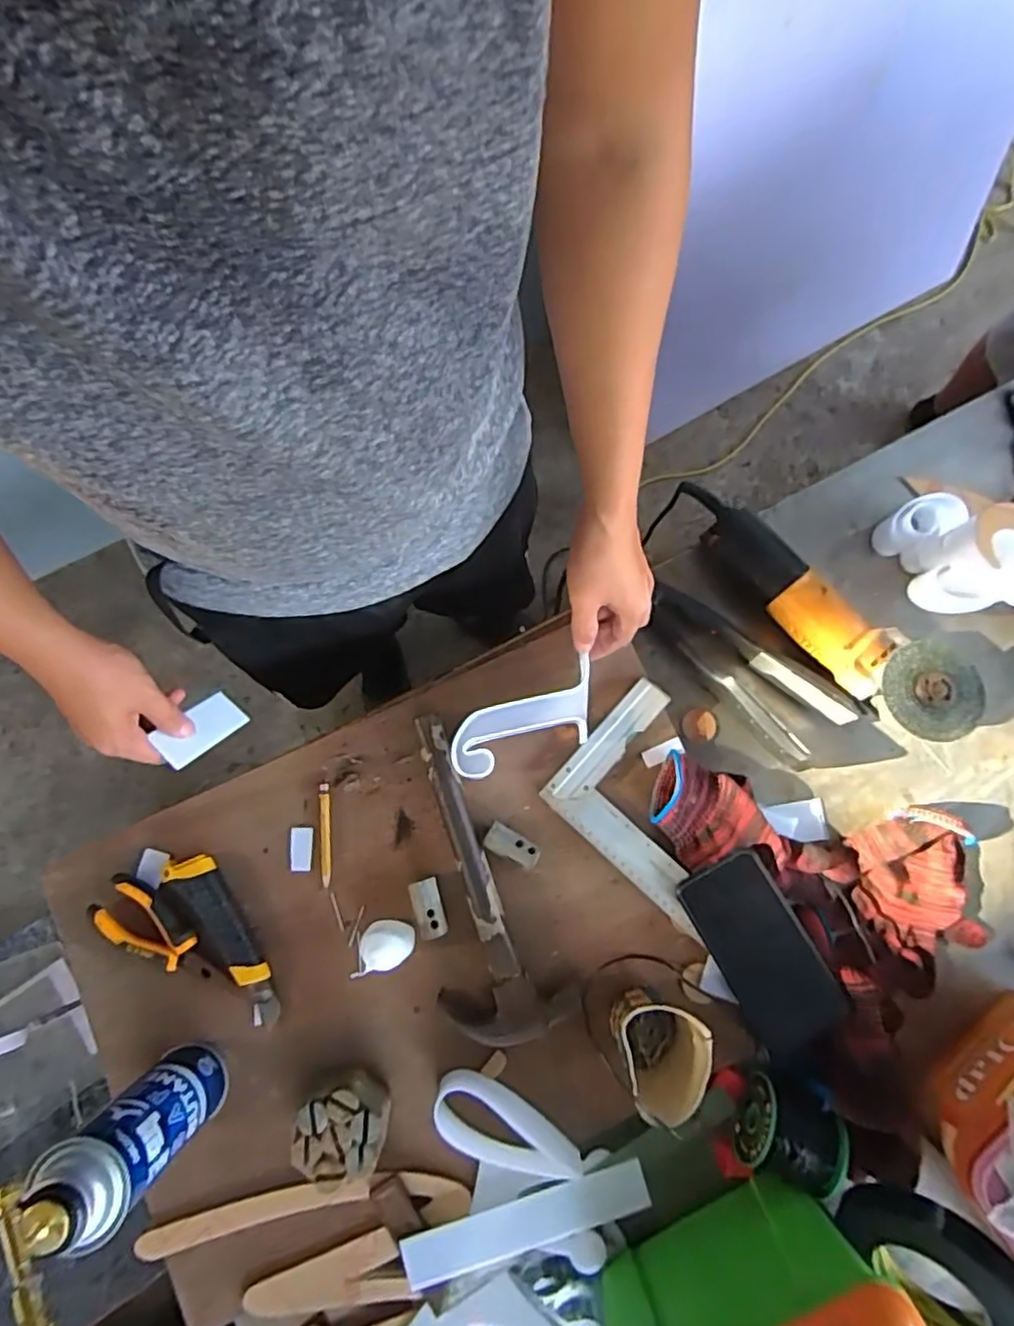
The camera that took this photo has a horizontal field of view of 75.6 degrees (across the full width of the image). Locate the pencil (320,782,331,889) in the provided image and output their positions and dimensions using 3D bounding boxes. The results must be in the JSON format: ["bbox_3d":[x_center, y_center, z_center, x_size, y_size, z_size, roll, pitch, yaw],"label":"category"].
[{"bbox_3d":[-0.170,0.160,0.611,0.010,0.004,0.092,-4,78,0],"label":"pencil"}]

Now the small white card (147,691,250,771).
[{"bbox_3d":[-0.272,0.058,0.583,0.005,0.088,0.038,-30,100,32],"label":"small white card"}]

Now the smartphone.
[{"bbox_3d":[0.223,0.251,0.575,0.081,0.009,0.155,-29,81,1],"label":"smartphone"}]

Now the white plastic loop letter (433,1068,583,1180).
[{"bbox_3d":[0.002,0.391,0.554,0.133,0.033,0.049,20,79,5],"label":"white plastic loop letter"}]

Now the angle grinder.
[{"bbox_3d":[0.287,-0.055,0.620,0.081,0.085,0.324,-42,81,-7],"label":"angle grinder"}]

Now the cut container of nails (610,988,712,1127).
[{"bbox_3d":[0.120,0.313,0.536,0.069,0.082,0.079,6,79,2],"label":"cut container of nails"}]

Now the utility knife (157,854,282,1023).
[{"bbox_3d":[-0.250,0.245,0.585,0.042,0.022,0.165,-37,80,-7],"label":"utility knife"}]

